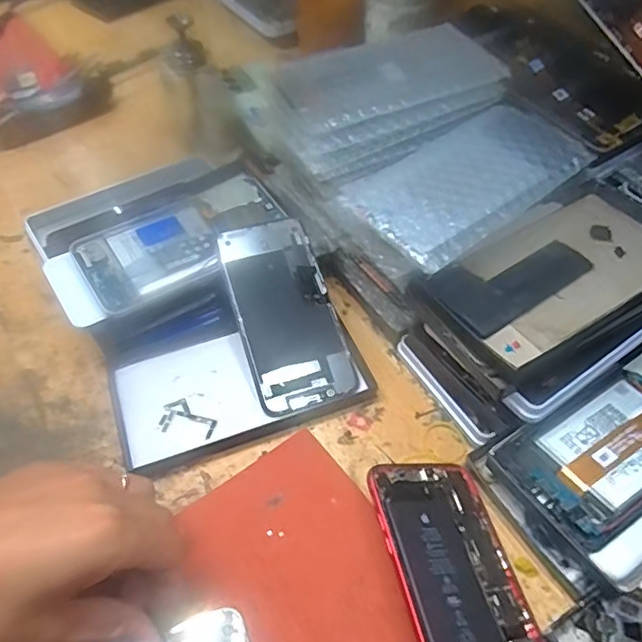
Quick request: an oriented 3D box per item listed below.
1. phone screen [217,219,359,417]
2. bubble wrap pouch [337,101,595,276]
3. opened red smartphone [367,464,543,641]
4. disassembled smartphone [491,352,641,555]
[{"bbox_3d":[-0.026,-0.007,0.421,0.070,0.007,0.144,-17,75,-10],"label":"phone screen"},{"bbox_3d":[0.096,-0.103,0.397,0.159,0.010,0.105,-35,65,-18],"label":"bubble wrap pouch"},{"bbox_3d":[0.075,0.147,0.306,0.074,0.011,0.149,4,45,-26],"label":"opened red smartphone"},{"bbox_3d":[0.194,0.066,0.351,0.163,0.010,0.074,-27,50,-16],"label":"disassembled smartphone"}]

